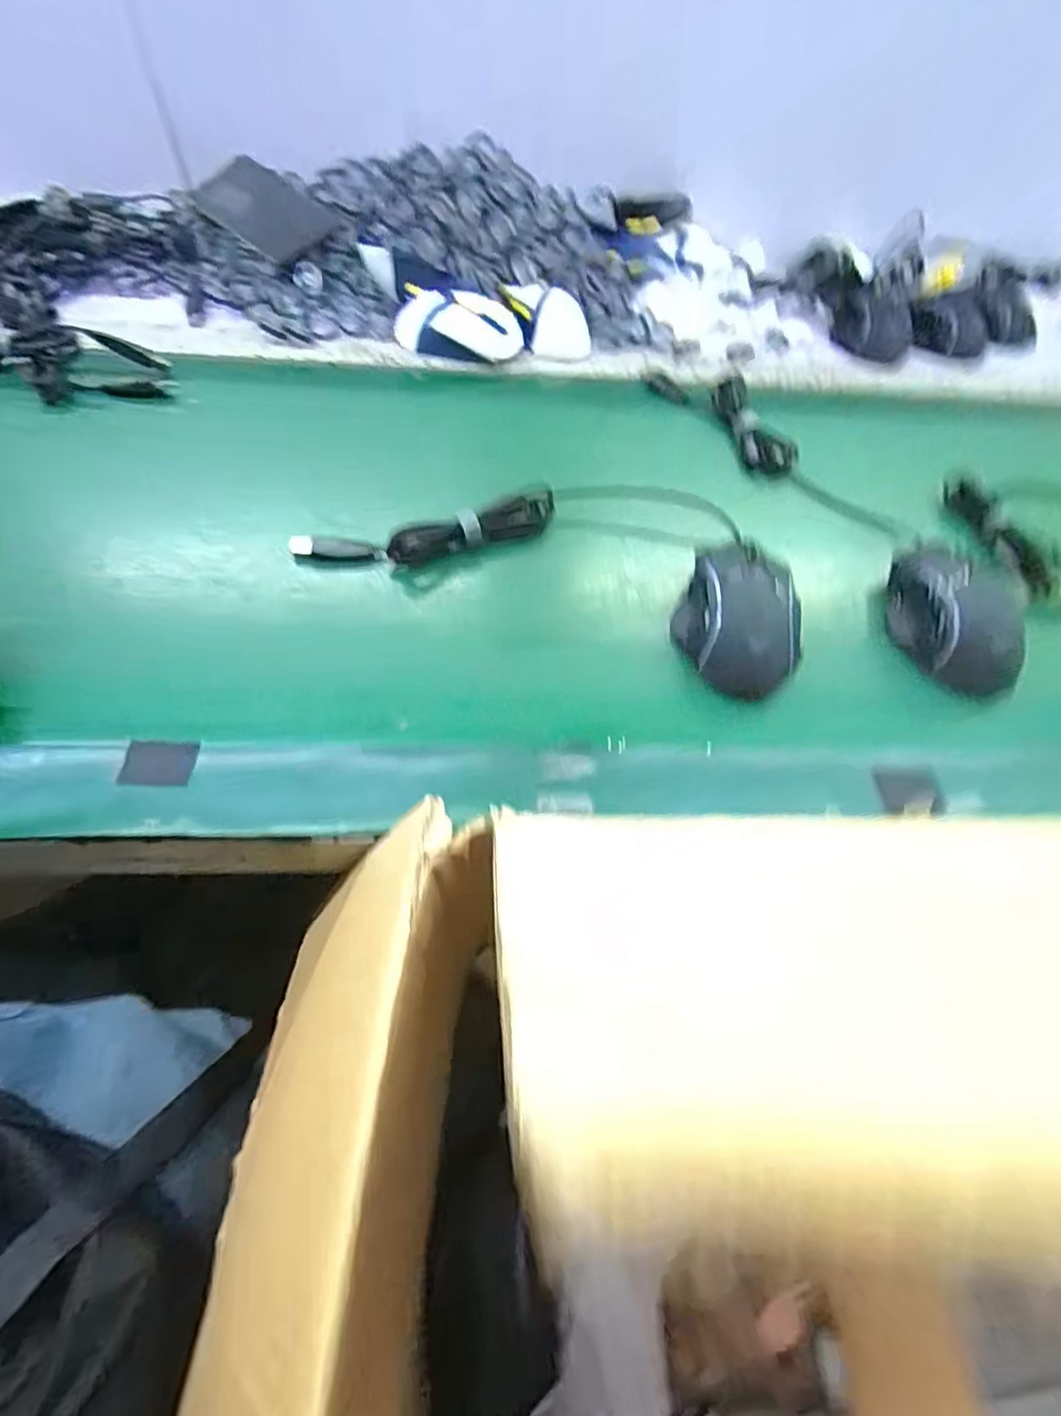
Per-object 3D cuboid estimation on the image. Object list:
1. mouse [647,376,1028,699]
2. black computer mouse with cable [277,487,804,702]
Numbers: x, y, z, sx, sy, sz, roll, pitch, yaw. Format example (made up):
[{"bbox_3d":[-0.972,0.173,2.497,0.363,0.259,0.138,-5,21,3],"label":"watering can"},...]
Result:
[{"bbox_3d":[0.226,-0.172,0.455,0.083,0.045,0.387,-17,61,-15],"label":"mouse"},{"bbox_3d":[0.026,-0.117,0.408,0.318,0.045,0.154,19,58,8],"label":"black computer mouse with cable"}]

